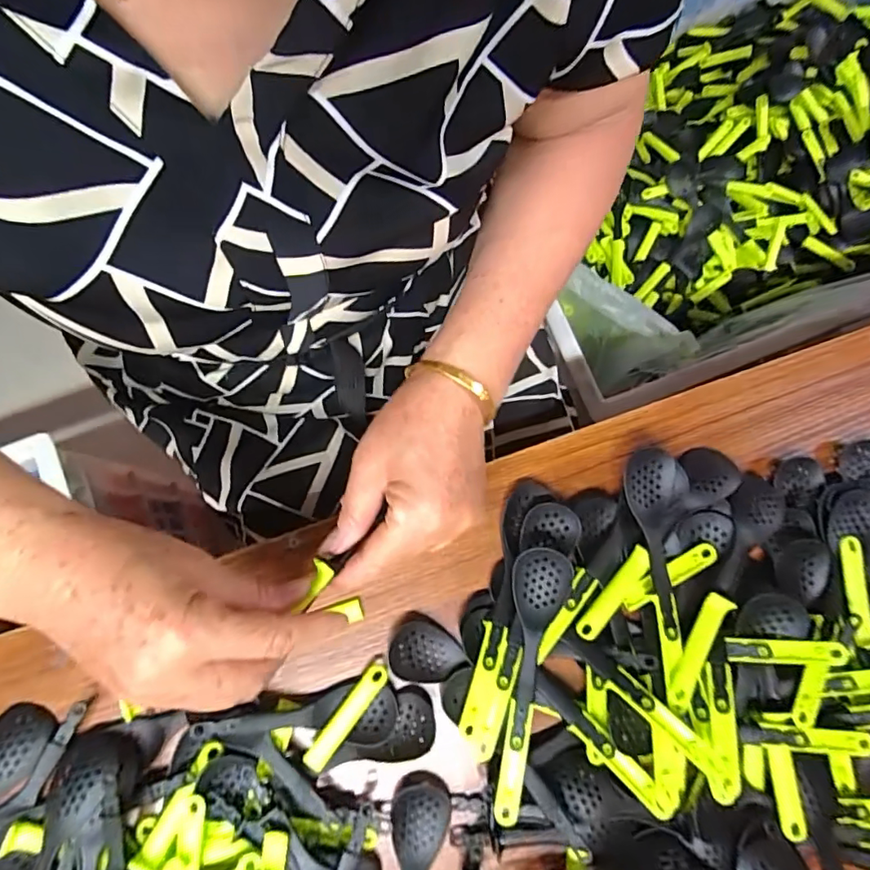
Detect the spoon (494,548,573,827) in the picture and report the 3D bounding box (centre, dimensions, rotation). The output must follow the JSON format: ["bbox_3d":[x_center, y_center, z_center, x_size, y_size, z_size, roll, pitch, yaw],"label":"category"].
[{"bbox_3d":[0.064,0.166,0.361,0.037,0.020,0.174,10,77,0],"label":"spoon"}]

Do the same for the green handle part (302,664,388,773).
[{"bbox_3d":[-0.060,0.192,0.365,0.015,0.012,0.076,38,79,6],"label":"green handle part"}]

